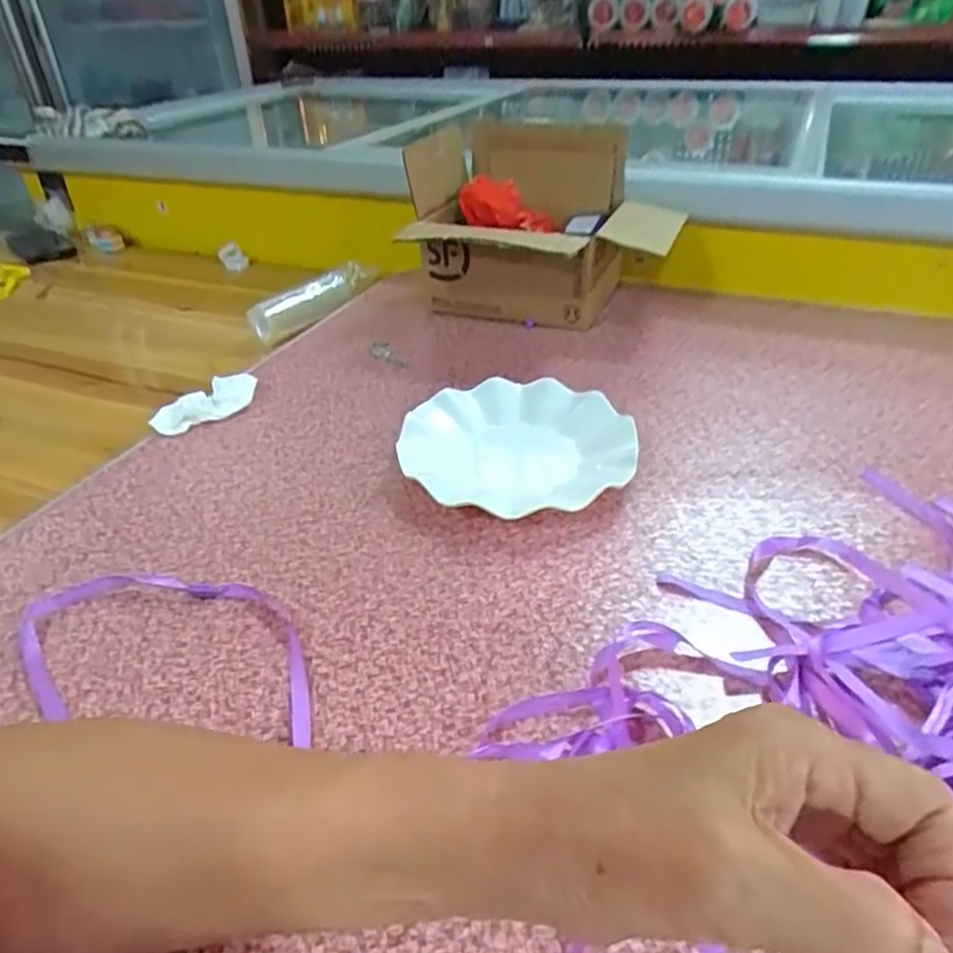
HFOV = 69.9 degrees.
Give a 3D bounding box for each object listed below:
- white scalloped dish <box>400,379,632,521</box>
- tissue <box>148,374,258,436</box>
[{"bbox_3d":[0.033,-0.026,0.551,0.178,0.028,0.159,4,37,8],"label":"white scalloped dish"},{"bbox_3d":[-0.247,-0.064,0.628,0.052,0.025,0.087,14,39,20],"label":"tissue"}]

